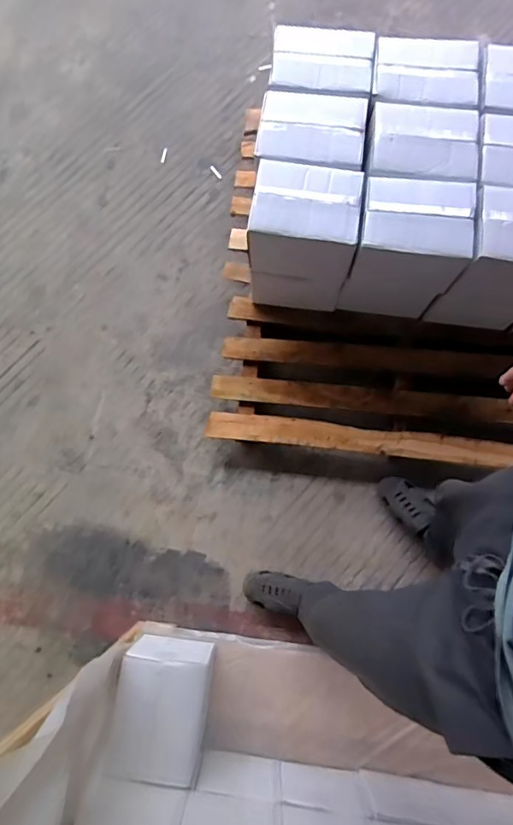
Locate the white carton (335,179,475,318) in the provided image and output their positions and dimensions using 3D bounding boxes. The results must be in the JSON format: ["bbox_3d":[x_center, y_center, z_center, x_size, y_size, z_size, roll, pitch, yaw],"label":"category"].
[{"bbox_3d":[0.333,-0.370,1.196,0.224,0.312,0.185,10,79,2],"label":"white carton"}]

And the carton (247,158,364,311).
[{"bbox_3d":[0.109,-0.402,1.208,0.228,0.331,0.179,11,79,2],"label":"carton"}]

